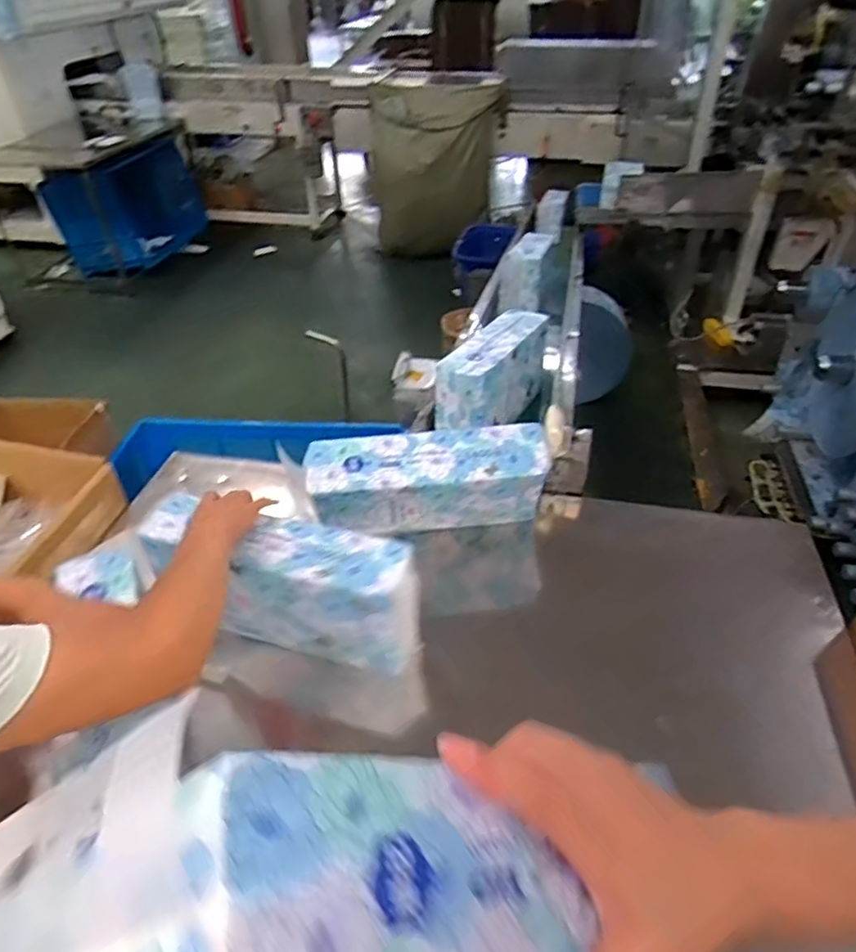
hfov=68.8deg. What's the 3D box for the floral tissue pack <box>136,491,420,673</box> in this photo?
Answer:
[{"bbox_3d":[-0.189,0.143,0.824,0.350,0.152,0.094,10,43,14],"label":"floral tissue pack"}]

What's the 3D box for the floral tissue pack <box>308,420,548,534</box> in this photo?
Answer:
[{"bbox_3d":[0.004,0.020,0.943,0.339,0.159,0.086,-5,41,-3],"label":"floral tissue pack"}]

